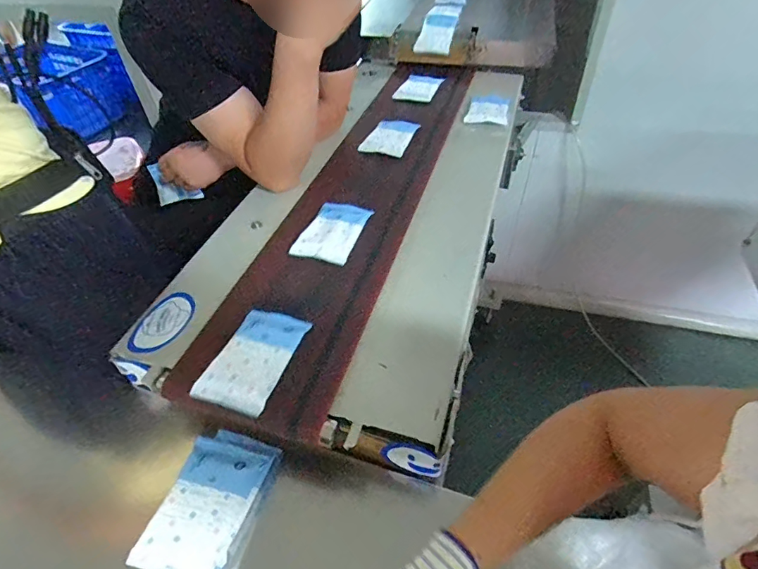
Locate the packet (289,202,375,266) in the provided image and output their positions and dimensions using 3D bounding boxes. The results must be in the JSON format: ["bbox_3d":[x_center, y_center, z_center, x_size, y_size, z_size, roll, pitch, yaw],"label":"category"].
[{"bbox_3d":[-0.071,-0.083,0.678,0.085,0.010,0.131,13,50,14],"label":"packet"}]

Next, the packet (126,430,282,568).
[{"bbox_3d":[-0.180,0.230,0.473,0.087,0.038,0.151,10,49,12],"label":"packet"}]

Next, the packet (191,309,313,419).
[{"bbox_3d":[-0.146,0.082,0.514,0.083,0.012,0.131,13,50,15],"label":"packet"}]

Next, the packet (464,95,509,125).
[{"bbox_3d":[0.231,-0.372,0.933,0.083,0.017,0.114,9,49,11],"label":"packet"}]

